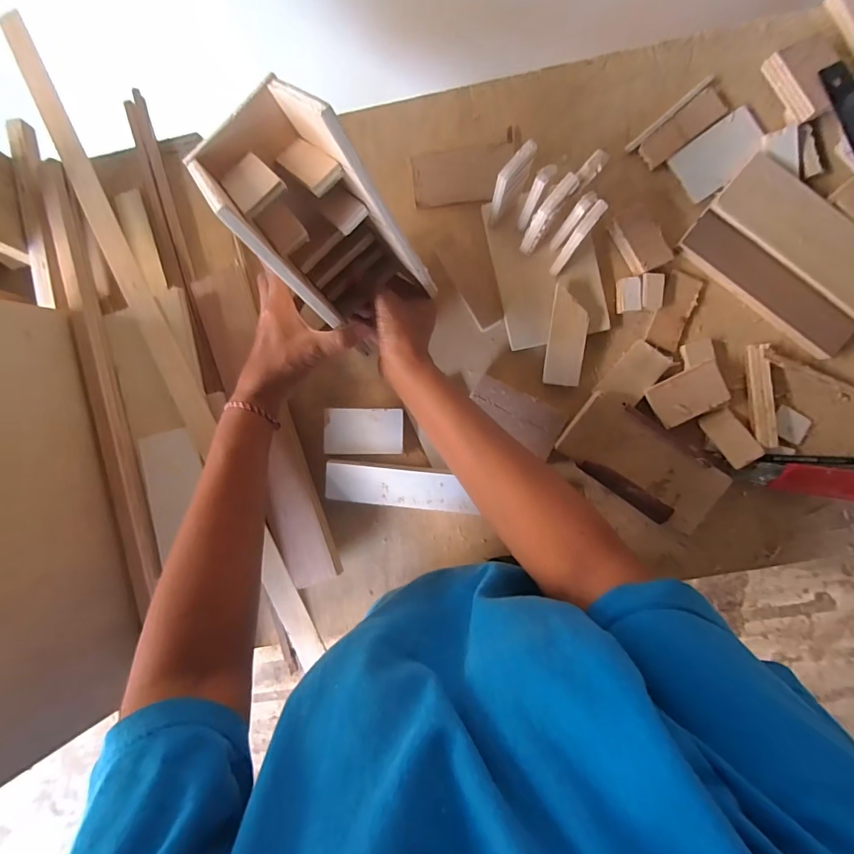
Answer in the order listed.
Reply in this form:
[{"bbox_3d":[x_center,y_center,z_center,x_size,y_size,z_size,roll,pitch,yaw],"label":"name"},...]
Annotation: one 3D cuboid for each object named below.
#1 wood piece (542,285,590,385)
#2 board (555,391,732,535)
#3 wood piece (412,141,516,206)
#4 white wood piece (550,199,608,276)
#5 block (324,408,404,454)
[{"bbox_3d":[0.135,-0.086,0.418,0.034,0.004,0.090,7,100,11],"label":"wood piece"},{"bbox_3d":[0.208,0.030,0.411,0.149,0.023,0.075,33,94,3],"label":"board"},{"bbox_3d":[0.036,-0.252,0.434,0.099,0.006,0.054,-4,91,4],"label":"wood piece"},{"bbox_3d":[0.130,-0.160,0.378,0.011,0.101,0.037,39,94,2],"label":"white wood piece"},{"bbox_3d":[-0.063,0.004,0.439,0.079,0.013,0.045,0,91,4],"label":"block"}]

